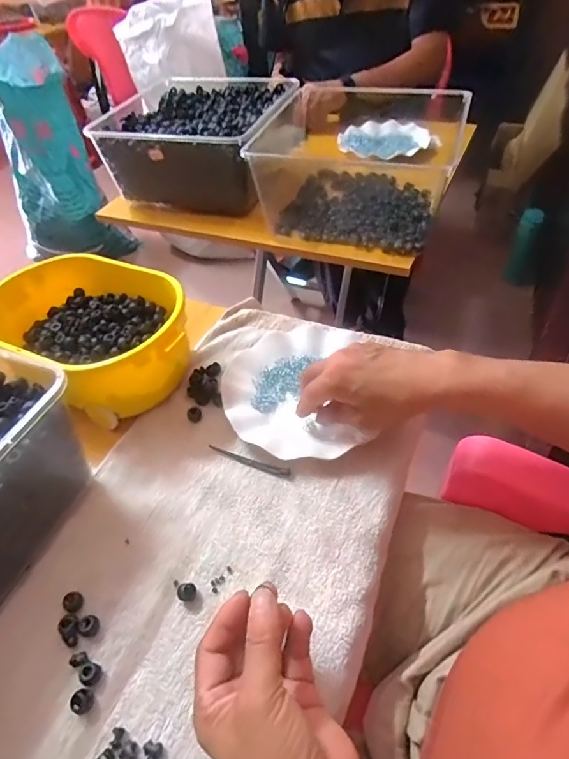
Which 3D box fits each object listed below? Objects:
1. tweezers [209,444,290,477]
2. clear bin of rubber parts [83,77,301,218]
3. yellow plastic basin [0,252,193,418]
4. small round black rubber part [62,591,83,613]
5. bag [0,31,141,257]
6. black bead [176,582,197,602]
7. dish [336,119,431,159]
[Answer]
[{"bbox_3d":[-0.036,0.081,0.473,0.089,0.009,0.008,15,50,19],"label":"tweezers"},{"bbox_3d":[-0.155,-0.441,0.881,0.300,0.134,0.291,8,48,14],"label":"clear bin of rubber parts"},{"bbox_3d":[-0.213,-0.050,0.541,0.245,0.100,0.156,24,54,26],"label":"yellow plastic basin"},{"bbox_3d":[-0.174,0.183,0.387,0.015,0.010,0.015,-3,47,3],"label":"small round black rubber part"},{"bbox_3d":[-0.751,-0.688,1.493,0.287,0.575,0.349,-34,52,-23],"label":"bag"},{"bbox_3d":[-0.080,0.173,0.384,0.015,0.011,0.013,-37,54,-25],"label":"black bead"},{"bbox_3d":[0.200,-0.493,0.971,0.157,0.025,0.168,-3,47,3],"label":"dish"}]

